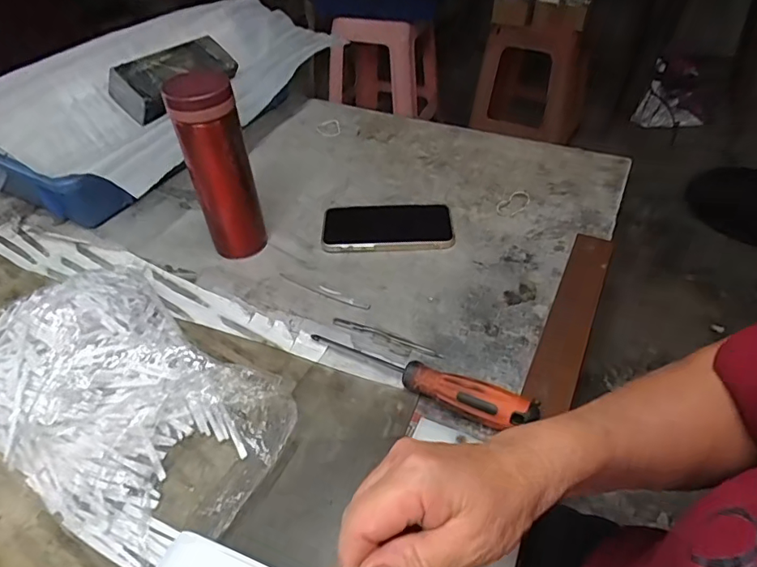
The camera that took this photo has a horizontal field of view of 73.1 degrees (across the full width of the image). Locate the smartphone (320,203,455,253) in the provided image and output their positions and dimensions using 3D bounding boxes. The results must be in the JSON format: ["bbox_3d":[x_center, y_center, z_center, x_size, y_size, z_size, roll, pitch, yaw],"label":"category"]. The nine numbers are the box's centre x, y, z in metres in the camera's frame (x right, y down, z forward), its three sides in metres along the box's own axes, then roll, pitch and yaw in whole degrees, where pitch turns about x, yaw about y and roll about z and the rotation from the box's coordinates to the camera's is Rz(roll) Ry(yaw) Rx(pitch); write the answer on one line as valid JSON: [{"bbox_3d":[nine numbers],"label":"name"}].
[{"bbox_3d":[0.010,-0.067,0.587,0.147,0.013,0.082,0,44,2],"label":"smartphone"}]

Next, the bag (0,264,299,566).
[{"bbox_3d":[-0.205,0.083,0.409,0.270,0.056,0.167,26,50,27],"label":"bag"}]

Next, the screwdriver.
[{"bbox_3d":[0.029,0.076,0.421,0.197,0.033,0.026,21,48,23],"label":"screwdriver"}]

